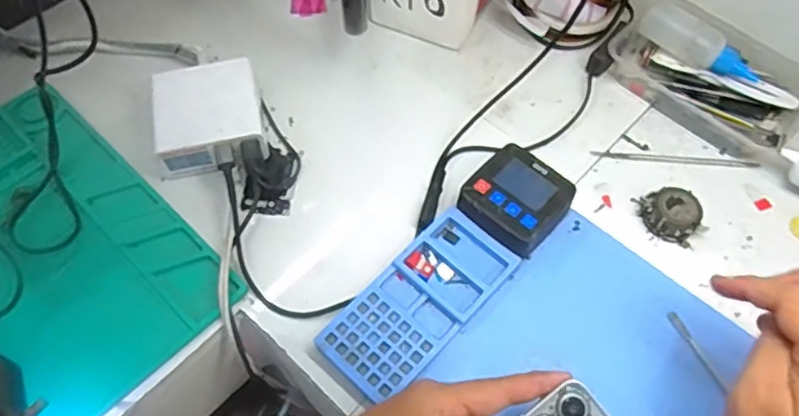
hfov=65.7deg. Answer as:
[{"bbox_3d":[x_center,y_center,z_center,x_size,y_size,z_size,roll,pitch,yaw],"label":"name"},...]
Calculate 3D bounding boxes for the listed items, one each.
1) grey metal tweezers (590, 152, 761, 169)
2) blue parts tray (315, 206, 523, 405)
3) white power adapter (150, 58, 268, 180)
[{"bbox_3d":[0.238,-0.043,0.536,0.140,0.004,0.011,5,58,2],"label":"grey metal tweezers"},{"bbox_3d":[0.016,0.067,0.453,0.069,0.012,0.151,38,64,20],"label":"blue parts tray"},{"bbox_3d":[-0.160,-0.076,0.524,0.086,0.044,0.090,-8,58,-6],"label":"white power adapter"}]

